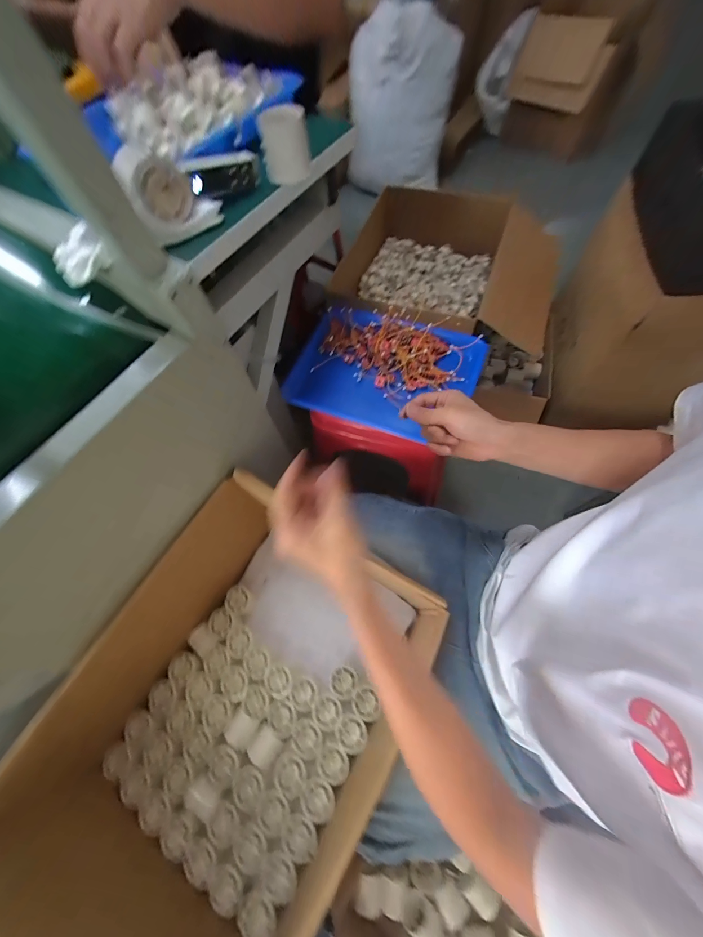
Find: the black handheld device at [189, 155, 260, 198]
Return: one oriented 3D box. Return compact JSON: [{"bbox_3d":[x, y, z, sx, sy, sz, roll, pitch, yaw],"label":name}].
[{"bbox_3d":[-0.147,-0.338,0.371,0.019,0.026,0.089,36,59,16],"label":"black handheld device"}]

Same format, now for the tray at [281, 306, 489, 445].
[{"bbox_3d":[0.059,-0.182,0.599,0.329,0.050,0.244,19,69,11],"label":"tray"}]

